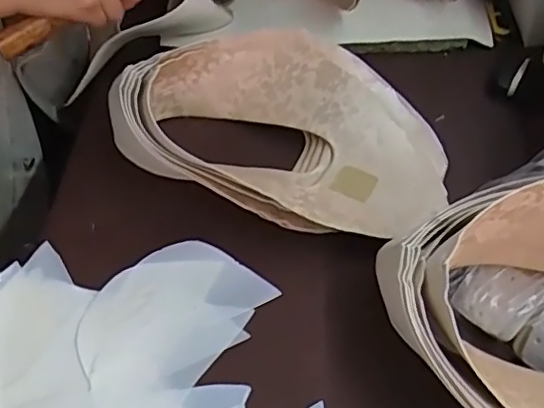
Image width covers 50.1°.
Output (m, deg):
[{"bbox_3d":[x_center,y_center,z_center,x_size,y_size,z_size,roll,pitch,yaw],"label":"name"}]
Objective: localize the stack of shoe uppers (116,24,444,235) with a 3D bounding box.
[{"bbox_3d":[-0.005,-0.059,0.456,0.274,0.077,0.159,11,45,15],"label":"stack of shoe uppers"}]

